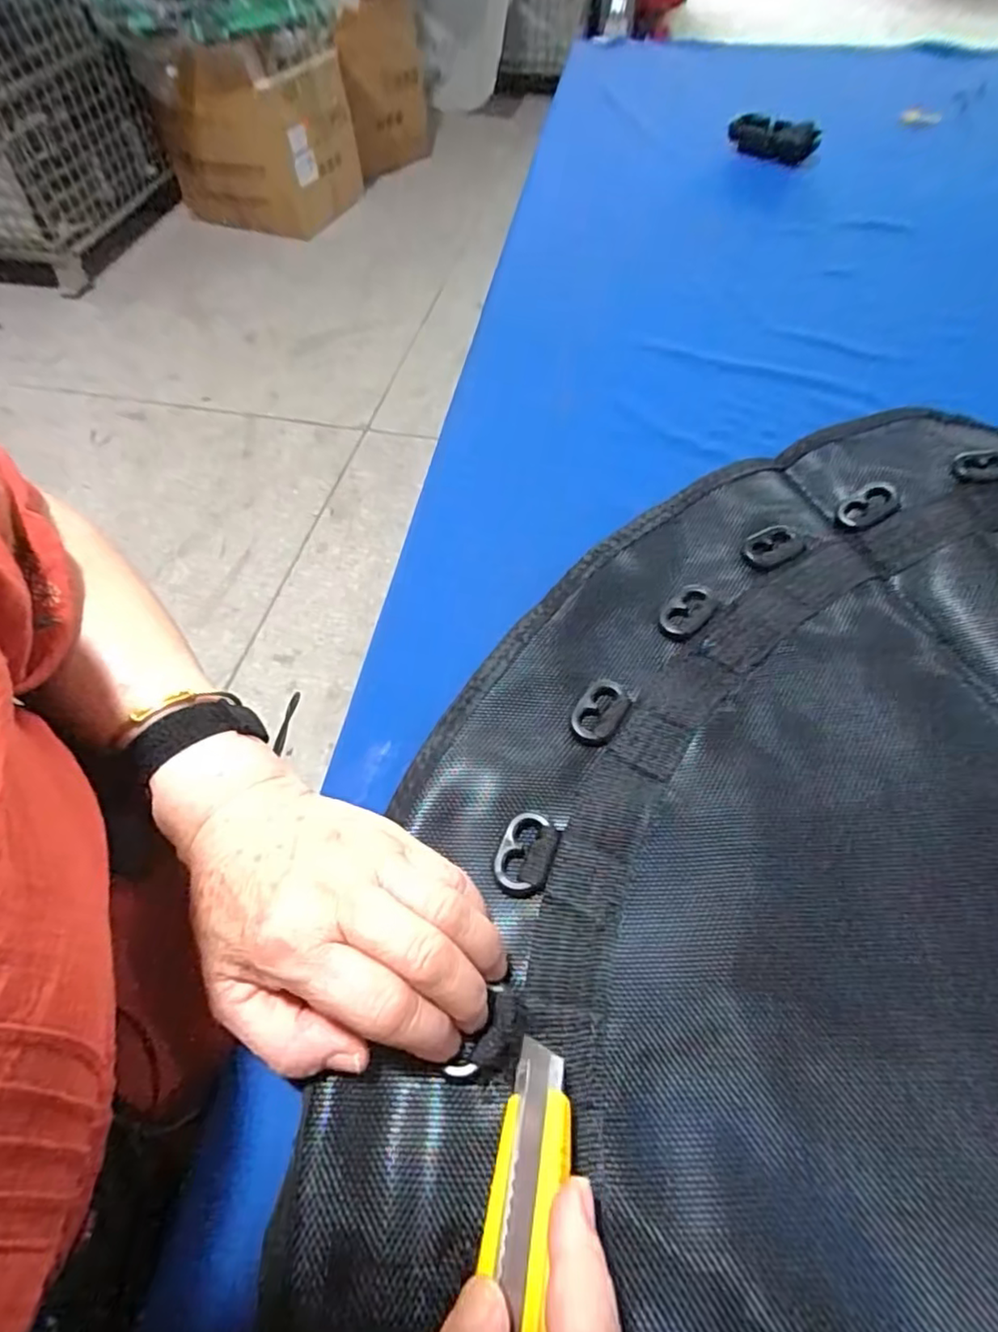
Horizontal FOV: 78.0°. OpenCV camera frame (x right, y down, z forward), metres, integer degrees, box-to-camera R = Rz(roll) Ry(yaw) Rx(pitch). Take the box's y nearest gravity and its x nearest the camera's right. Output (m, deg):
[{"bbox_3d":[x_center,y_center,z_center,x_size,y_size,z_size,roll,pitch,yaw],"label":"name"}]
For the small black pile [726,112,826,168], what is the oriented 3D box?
[{"bbox_3d":[0.354,-0.687,0.806,0.117,0.047,0.027,30,62,19],"label":"small black pile"}]

